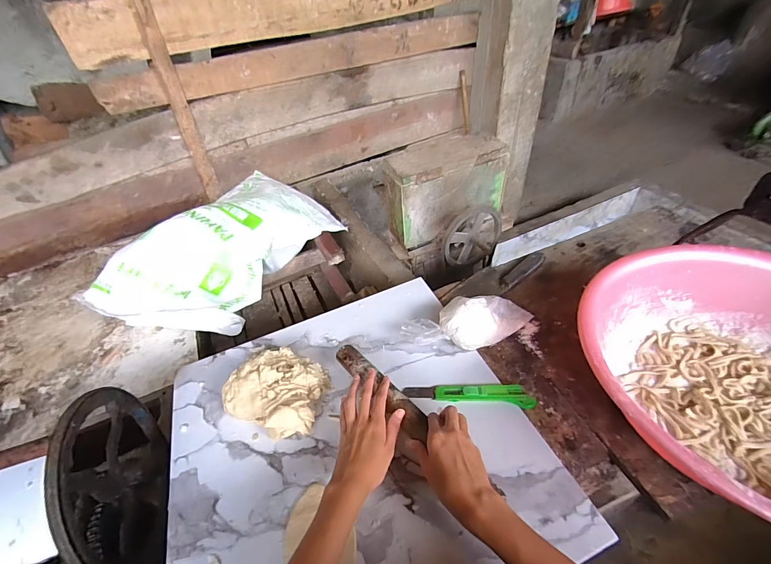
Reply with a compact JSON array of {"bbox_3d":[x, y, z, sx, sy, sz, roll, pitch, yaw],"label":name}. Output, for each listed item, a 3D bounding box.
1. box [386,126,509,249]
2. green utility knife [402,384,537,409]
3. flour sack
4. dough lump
[{"bbox_3d":[0.175,-0.278,1.092,0.340,0.228,0.136,-21,45,-16],"label":"box"},{"bbox_3d":[0.125,0.168,0.551,0.188,0.022,0.038,4,43,10],"label":"green utility knife"},{"bbox_3d":[-0.474,-0.112,1.092,0.395,0.182,0.639,18,47,23],"label":"flour sack"},{"bbox_3d":[-0.172,0.167,0.568,0.156,0.059,0.130,10,45,16],"label":"dough lump"}]

